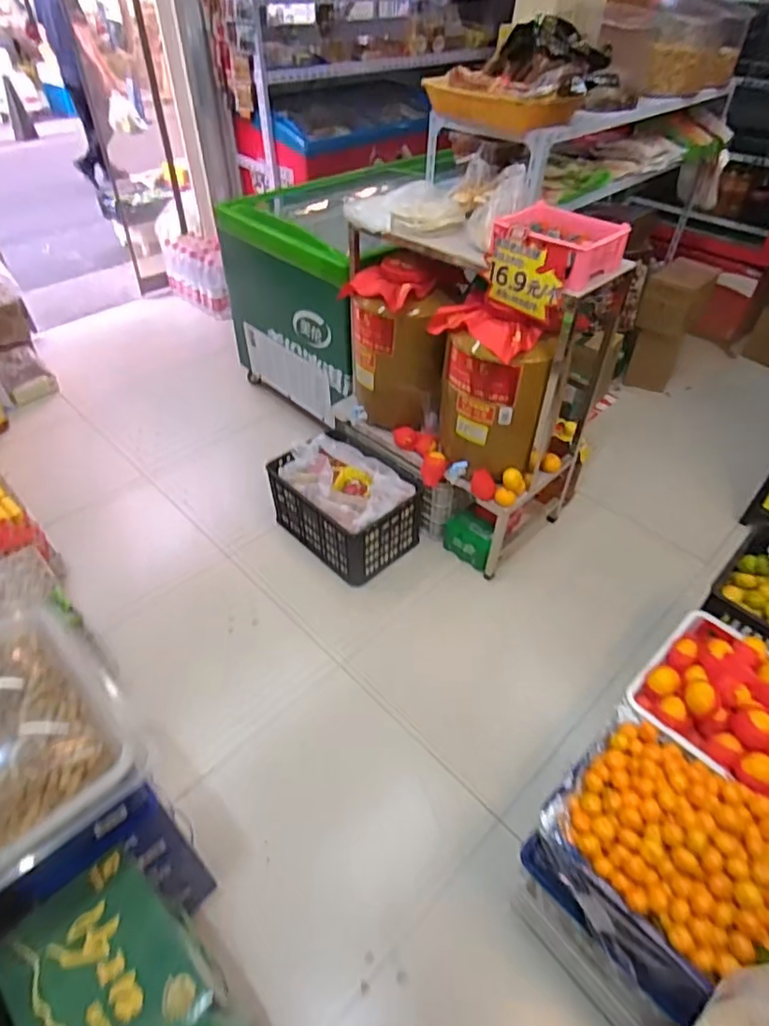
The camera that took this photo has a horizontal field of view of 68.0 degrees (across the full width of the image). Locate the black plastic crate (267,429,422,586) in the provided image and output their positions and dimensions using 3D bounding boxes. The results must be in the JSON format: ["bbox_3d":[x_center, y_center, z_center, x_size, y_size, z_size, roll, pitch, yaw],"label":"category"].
[{"bbox_3d":[-0.123,-0.040,1.994,0.482,0.253,0.353,34,54,29],"label":"black plastic crate"}]

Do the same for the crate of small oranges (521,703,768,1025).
[{"bbox_3d":[0.530,0.642,1.036,0.436,0.276,0.340,34,54,29],"label":"crate of small oranges"}]

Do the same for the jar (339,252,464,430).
[{"bbox_3d":[0.050,-0.566,1.877,0.334,0.477,0.319,10,46,9],"label":"jar"}]

